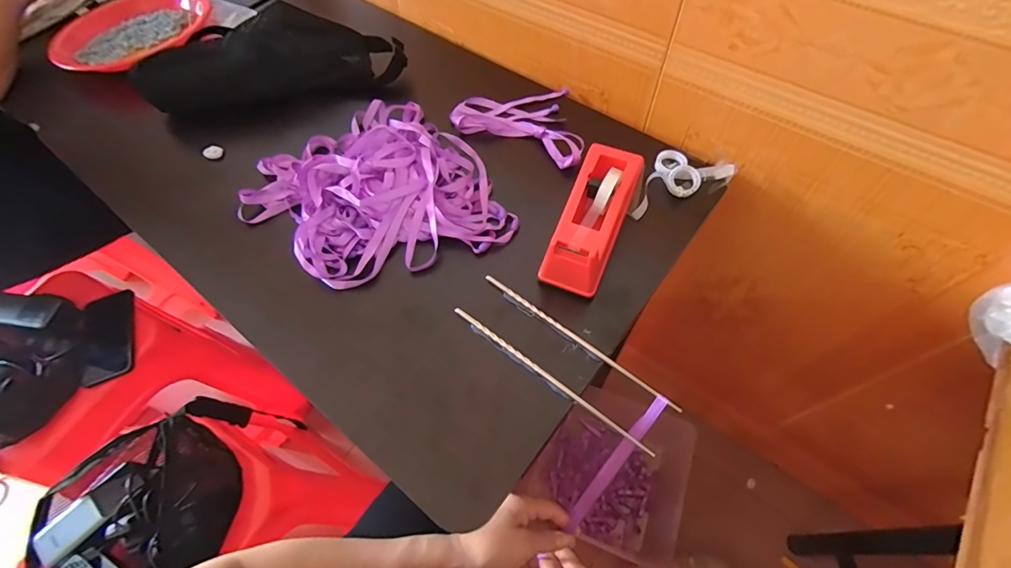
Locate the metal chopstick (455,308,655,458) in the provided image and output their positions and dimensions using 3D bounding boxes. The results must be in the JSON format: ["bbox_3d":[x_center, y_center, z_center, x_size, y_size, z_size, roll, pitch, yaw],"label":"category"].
[{"bbox_3d":[0.040,0.086,0.418,0.223,0.004,0.008,33,65,17],"label":"metal chopstick"}]

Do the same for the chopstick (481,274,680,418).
[{"bbox_3d":[0.067,0.051,0.434,0.217,0.010,0.008,35,66,18],"label":"chopstick"}]

